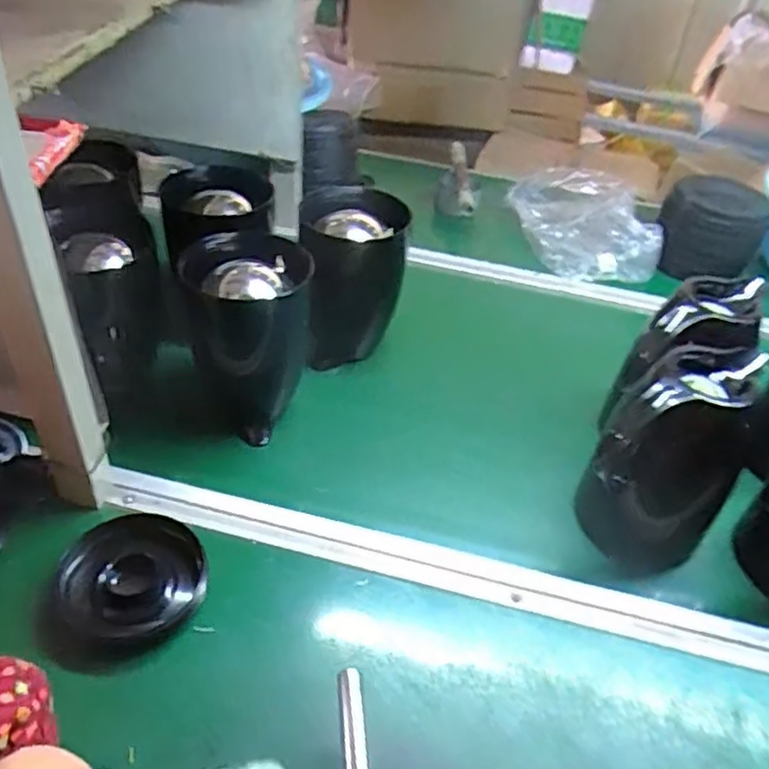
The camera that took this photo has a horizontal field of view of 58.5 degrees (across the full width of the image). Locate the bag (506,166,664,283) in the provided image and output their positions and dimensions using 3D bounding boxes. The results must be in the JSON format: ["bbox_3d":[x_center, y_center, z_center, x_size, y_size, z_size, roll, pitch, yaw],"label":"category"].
[{"bbox_3d":[0.322,-0.274,1.112,0.198,0.065,0.279,1,41,-7],"label":"bag"}]

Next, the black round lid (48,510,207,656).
[{"bbox_3d":[-0.216,0.167,0.588,0.118,0.025,0.111,-6,42,-15],"label":"black round lid"}]

